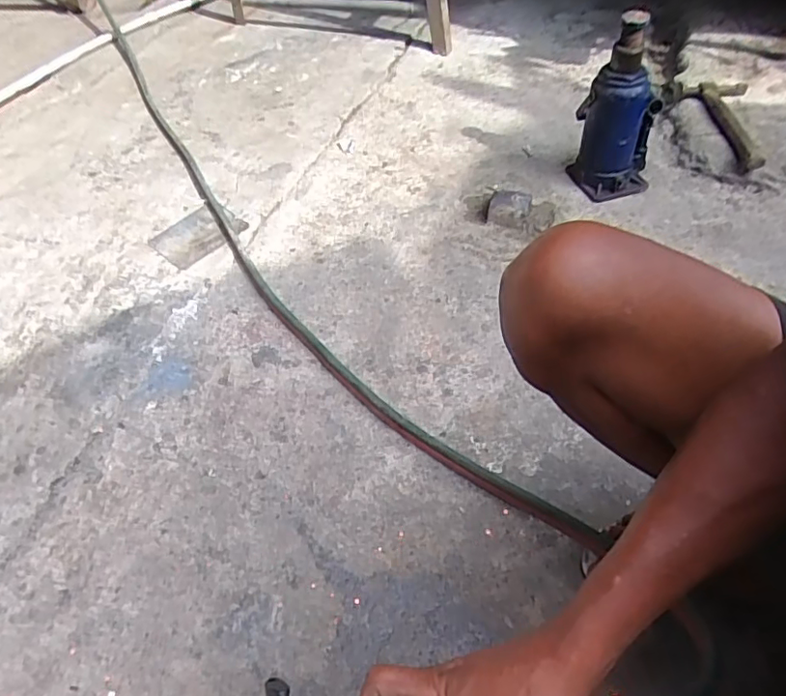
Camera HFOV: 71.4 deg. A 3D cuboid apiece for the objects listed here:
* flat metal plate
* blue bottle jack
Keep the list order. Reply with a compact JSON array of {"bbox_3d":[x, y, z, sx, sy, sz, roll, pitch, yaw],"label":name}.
[{"bbox_3d":[-0.354,-0.209,0.986,0.122,0.009,0.144,35,62,28],"label":"flat metal plate"},{"bbox_3d":[0.374,-0.385,0.895,0.133,0.233,0.132,16,55,17],"label":"blue bottle jack"}]

